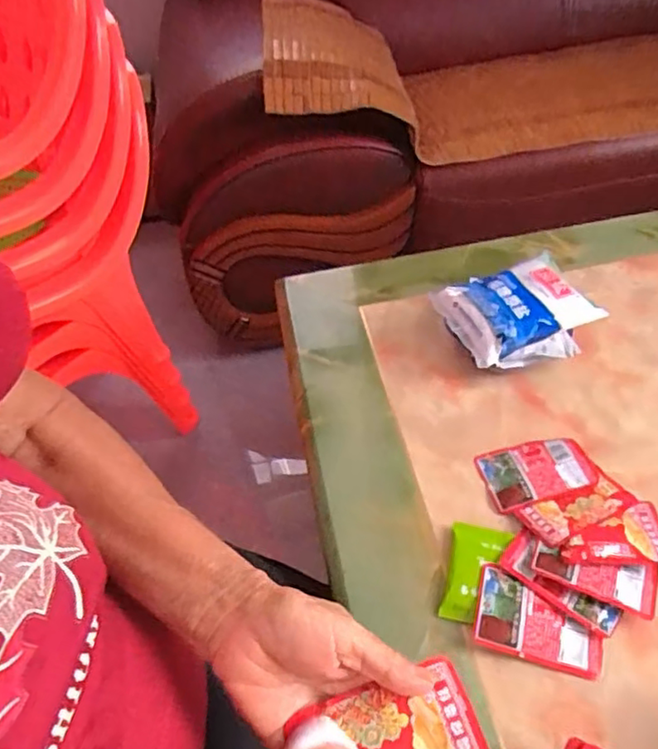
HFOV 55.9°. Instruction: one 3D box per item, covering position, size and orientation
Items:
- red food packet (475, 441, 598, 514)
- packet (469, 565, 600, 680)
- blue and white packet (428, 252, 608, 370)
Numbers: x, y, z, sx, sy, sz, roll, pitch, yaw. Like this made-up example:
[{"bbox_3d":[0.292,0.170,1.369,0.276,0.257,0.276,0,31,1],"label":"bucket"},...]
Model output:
[{"bbox_3d":[0.199,0.095,0.597,0.099,0.015,0.063,-13,48,-5],"label":"red food packet"},{"bbox_3d":[0.170,0.200,0.504,0.097,0.010,0.065,10,50,15],"label":"packet"},{"bbox_3d":[0.208,-0.060,0.693,0.154,0.069,0.125,-16,48,-8],"label":"blue and white packet"}]

